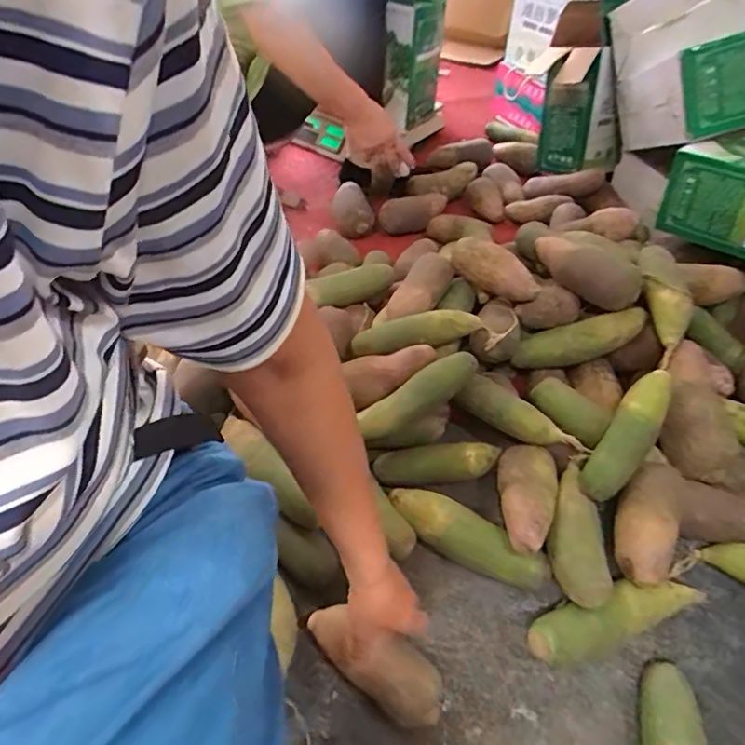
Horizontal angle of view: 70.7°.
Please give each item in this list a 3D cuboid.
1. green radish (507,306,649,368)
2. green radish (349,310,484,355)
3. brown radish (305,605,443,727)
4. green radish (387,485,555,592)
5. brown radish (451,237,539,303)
[{"bbox_3d":[0.313,-0.047,0.801,0.201,0.055,0.042,-17,46,10],"label":"green radish"},{"bbox_3d":[0.058,-0.059,0.789,0.204,0.054,0.047,-10,42,25],"label":"green radish"},{"bbox_3d":[0.001,0.304,0.551,0.155,0.061,0.053,21,49,26],"label":"brown radish"},{"bbox_3d":[0.119,0.202,0.661,0.203,0.051,0.063,21,49,17],"label":"green radish"},{"bbox_3d":[0.189,-0.154,0.815,0.056,0.072,0.150,-32,55,-28],"label":"brown radish"}]

